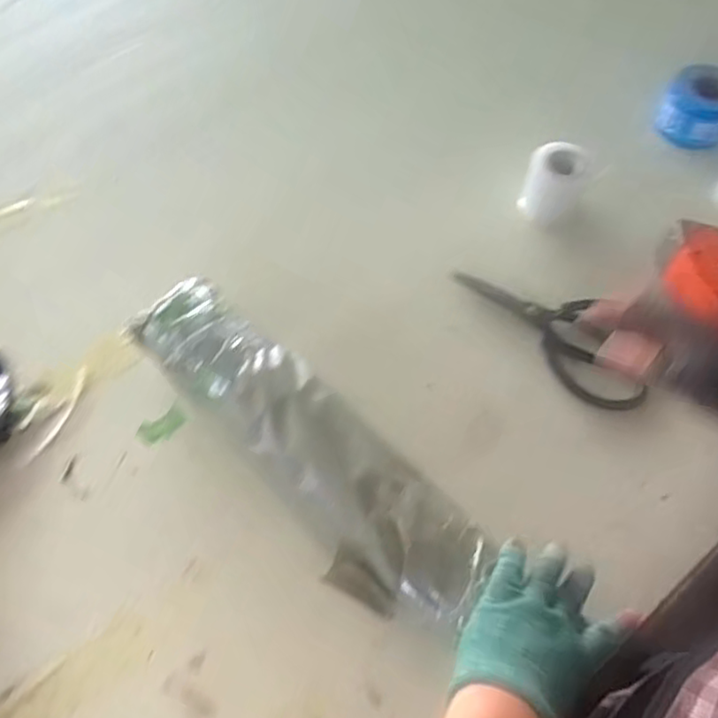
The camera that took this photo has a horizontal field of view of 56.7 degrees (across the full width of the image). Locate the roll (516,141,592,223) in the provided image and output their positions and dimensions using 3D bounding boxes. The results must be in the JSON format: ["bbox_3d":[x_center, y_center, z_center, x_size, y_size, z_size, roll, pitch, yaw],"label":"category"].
[{"bbox_3d":[0.206,-0.188,0.701,0.056,0.067,0.057,-1,62,1],"label":"roll"}]

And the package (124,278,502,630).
[{"bbox_3d":[-0.053,0.064,0.551,0.100,0.043,0.367,-40,67,-20],"label":"package"}]

